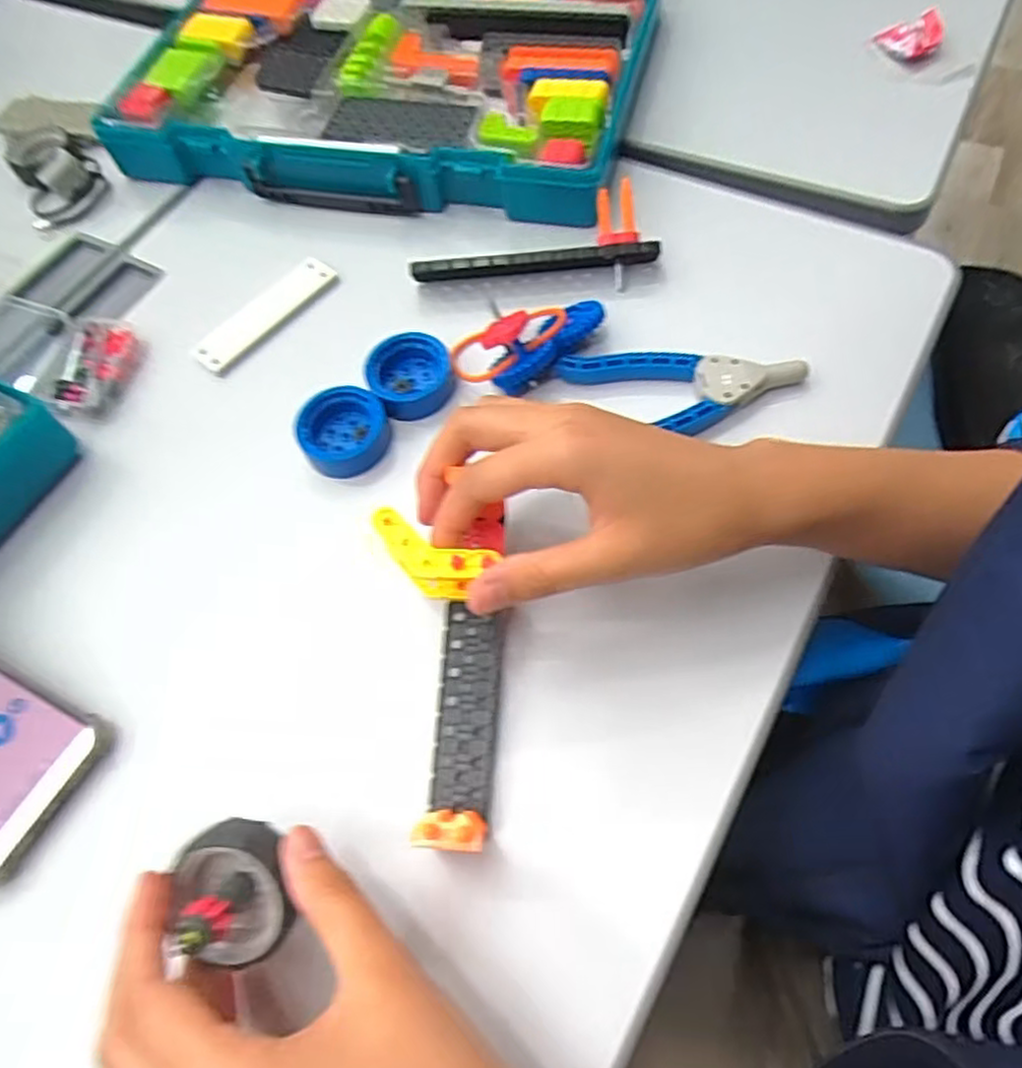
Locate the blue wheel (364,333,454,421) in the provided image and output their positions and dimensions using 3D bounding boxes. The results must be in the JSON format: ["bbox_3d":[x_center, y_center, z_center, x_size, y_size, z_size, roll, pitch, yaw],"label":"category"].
[{"bbox_3d":[-0.057,-0.090,0.402,0.046,0.020,0.046,-3,62,5],"label":"blue wheel"}]

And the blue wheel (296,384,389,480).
[{"bbox_3d":[-0.092,-0.055,0.391,0.045,0.024,0.045,0,62,6],"label":"blue wheel"}]

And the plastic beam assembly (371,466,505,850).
[{"bbox_3d":[-0.028,0.055,0.299,0.048,0.059,0.142,-2,62,3],"label":"plastic beam assembly"}]

